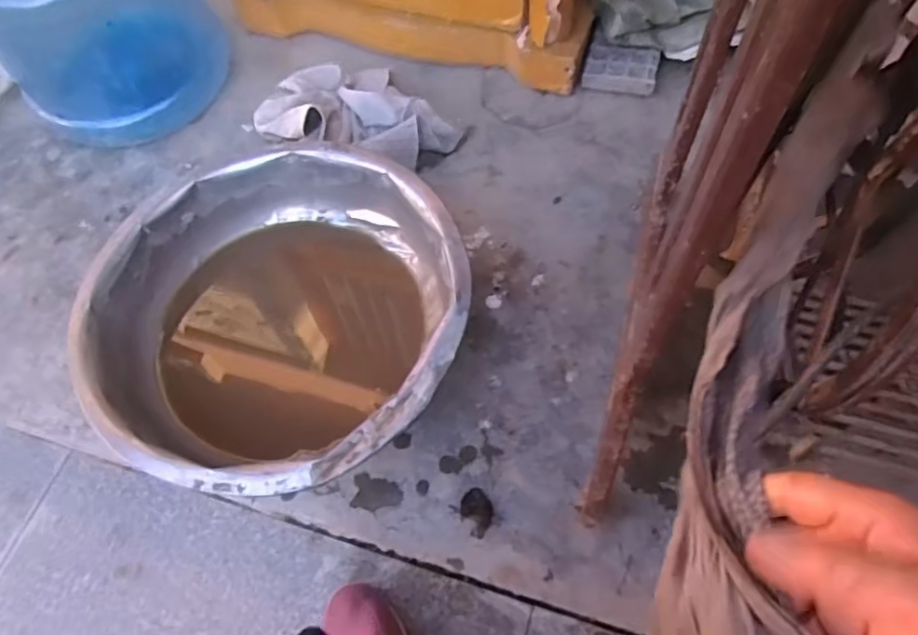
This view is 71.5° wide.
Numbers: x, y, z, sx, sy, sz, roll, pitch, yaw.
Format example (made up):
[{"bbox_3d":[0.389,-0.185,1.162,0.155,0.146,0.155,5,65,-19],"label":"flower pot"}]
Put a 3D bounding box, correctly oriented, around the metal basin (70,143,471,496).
[{"bbox_3d":[-0.181,-0.002,0.644,0.370,0.107,0.352,-1,62,2],"label":"metal basin"}]

